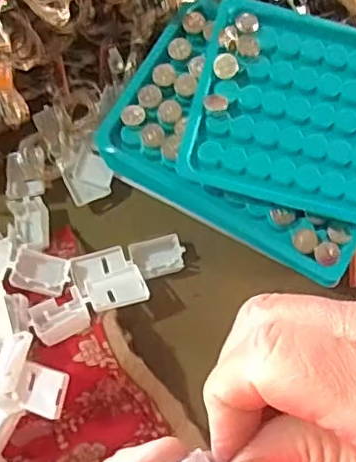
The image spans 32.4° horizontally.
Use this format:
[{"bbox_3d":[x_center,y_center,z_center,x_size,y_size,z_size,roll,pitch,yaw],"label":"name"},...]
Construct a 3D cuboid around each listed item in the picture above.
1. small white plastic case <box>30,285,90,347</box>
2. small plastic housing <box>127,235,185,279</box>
[{"bbox_3d":[-0.055,0.040,0.287,0.025,0.008,0.021,-25,80,-6],"label":"small white plastic case"},{"bbox_3d":[-0.010,0.013,0.308,0.026,0.008,0.019,-17,79,-5],"label":"small plastic housing"}]

